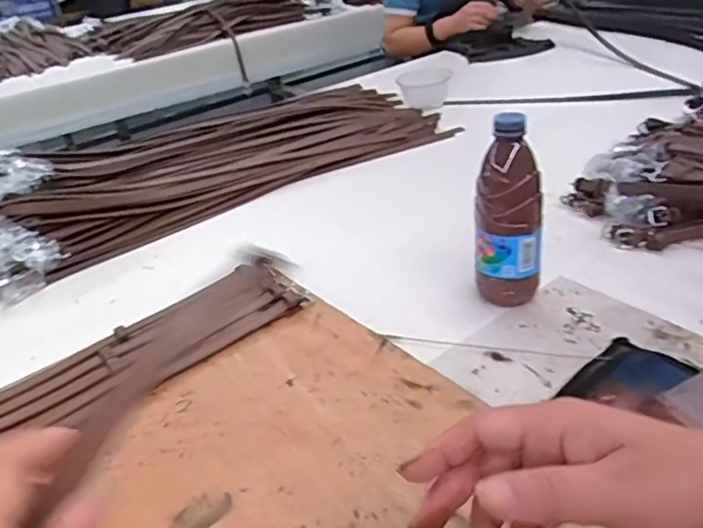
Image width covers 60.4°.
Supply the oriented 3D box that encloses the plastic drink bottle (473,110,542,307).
[{"bbox_3d":[0.161,-0.046,0.622,0.069,0.196,0.056,3,33,16],"label":"plastic drink bottle"}]

